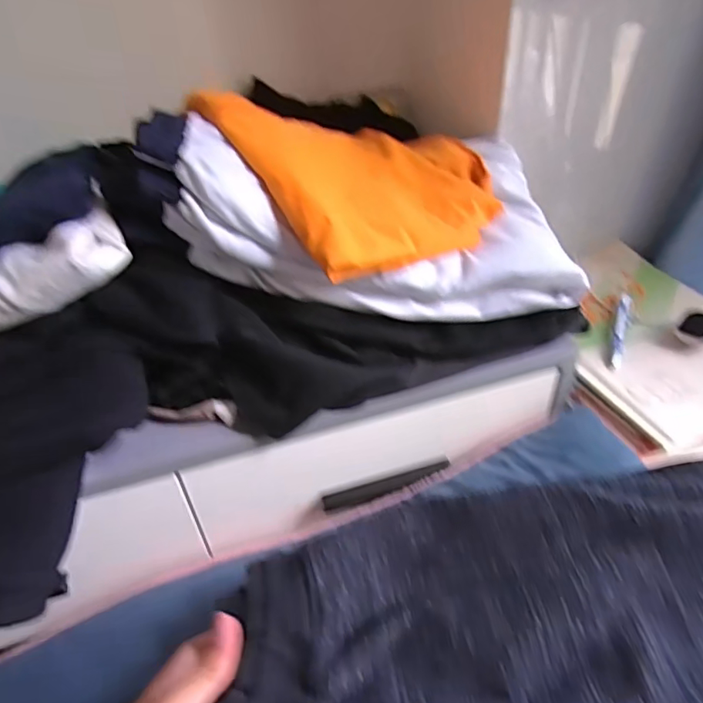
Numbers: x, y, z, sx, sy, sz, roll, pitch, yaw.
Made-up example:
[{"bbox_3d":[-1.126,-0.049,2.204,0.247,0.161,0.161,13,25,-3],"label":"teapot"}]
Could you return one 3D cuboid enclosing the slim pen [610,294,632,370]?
[{"bbox_3d":[0.310,-0.027,0.600,0.014,0.019,0.126,15,43,23],"label":"slim pen"}]

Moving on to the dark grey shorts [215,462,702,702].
[{"bbox_3d":[0.117,0.183,0.344,0.380,0.053,0.195,-5,39,-1],"label":"dark grey shorts"}]

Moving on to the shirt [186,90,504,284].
[{"bbox_3d":[0.018,-0.178,0.511,0.250,0.126,0.227,-26,44,-25],"label":"shirt"}]

